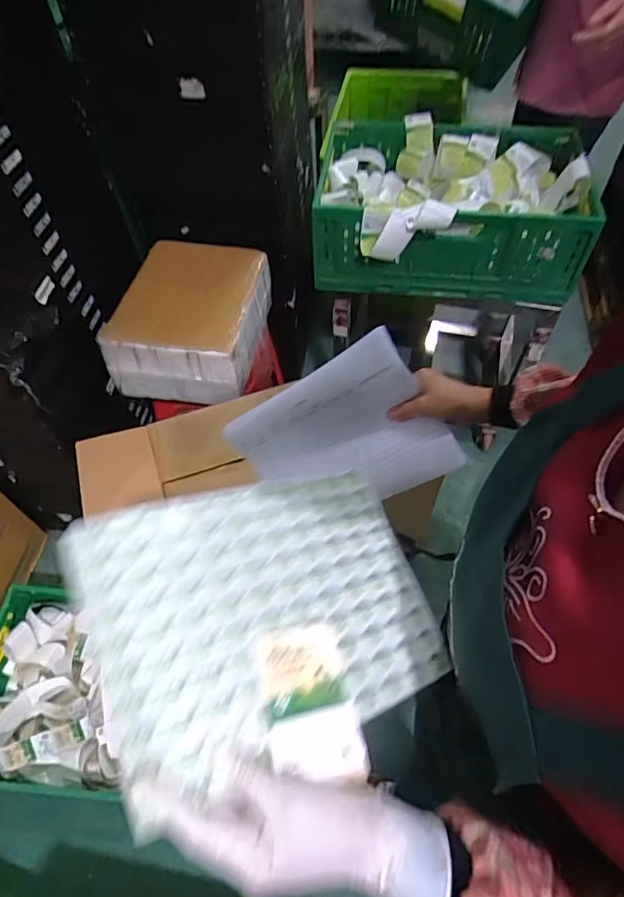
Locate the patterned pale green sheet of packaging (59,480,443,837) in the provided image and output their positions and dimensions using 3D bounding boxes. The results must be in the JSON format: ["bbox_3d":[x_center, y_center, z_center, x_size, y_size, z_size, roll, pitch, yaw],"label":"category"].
[{"bbox_3d":[-0.029,0.121,0.397,0.266,0.020,0.196,-9,66,-33],"label":"patterned pale green sheet of packaging"}]

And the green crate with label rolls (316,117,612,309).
[{"bbox_3d":[0.321,-0.570,1.191,0.579,0.225,0.423,6,56,6],"label":"green crate with label rolls"}]

